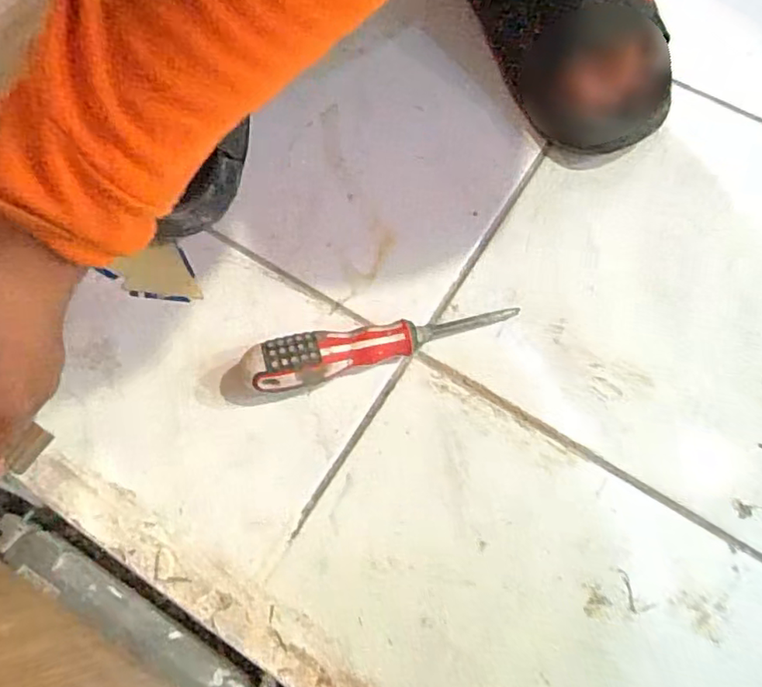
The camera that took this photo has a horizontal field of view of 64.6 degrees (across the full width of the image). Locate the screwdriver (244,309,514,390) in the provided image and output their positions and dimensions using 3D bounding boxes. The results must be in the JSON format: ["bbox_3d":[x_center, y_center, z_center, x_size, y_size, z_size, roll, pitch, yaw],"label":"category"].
[{"bbox_3d":[0.004,-0.003,0.368,0.162,0.033,0.027,-17,70,-8],"label":"screwdriver"}]

